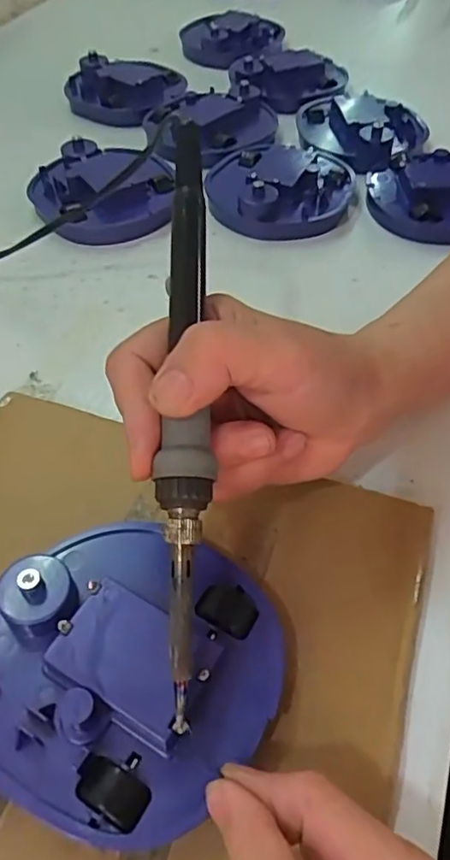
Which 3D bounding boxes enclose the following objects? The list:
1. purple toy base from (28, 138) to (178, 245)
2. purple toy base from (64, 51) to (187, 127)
[{"bbox_3d":[-0.090,-0.177,0.442,0.097,0.032,0.102,1,51,-1],"label":"purple toy base"},{"bbox_3d":[-0.094,-0.315,0.553,0.103,0.030,0.090,9,51,6],"label":"purple toy base"}]

